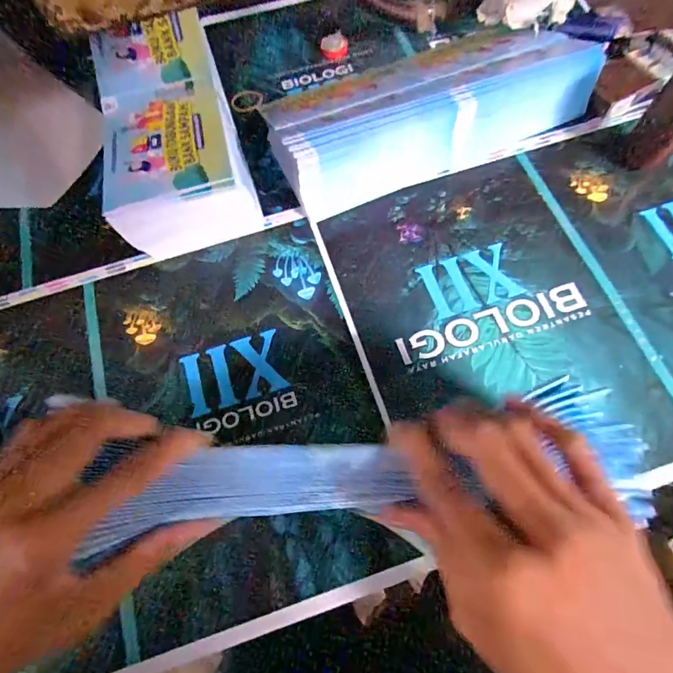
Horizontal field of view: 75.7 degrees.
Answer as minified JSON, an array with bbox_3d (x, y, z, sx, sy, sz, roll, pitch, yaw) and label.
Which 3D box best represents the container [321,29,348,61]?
[{"bbox_3d":[-0.002,-0.340,0.505,0.030,0.010,0.034,7,67,6],"label":"container"}]

